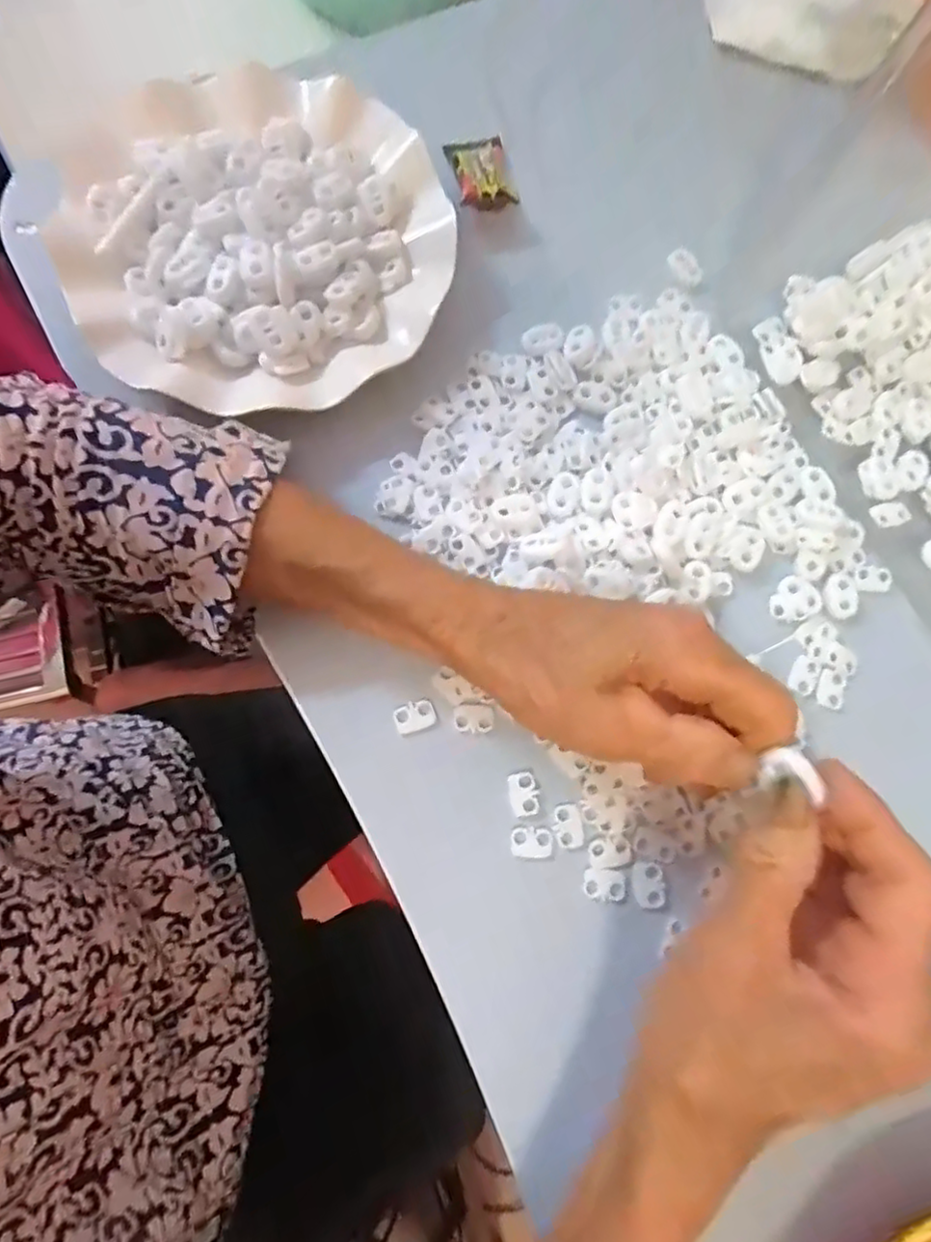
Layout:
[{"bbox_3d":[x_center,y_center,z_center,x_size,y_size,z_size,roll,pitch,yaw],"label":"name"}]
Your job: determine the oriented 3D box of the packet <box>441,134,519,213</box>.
[{"bbox_3d":[0.009,-0.238,0.352,0.030,0.013,0.054,-9,76,-4],"label":"packet"}]

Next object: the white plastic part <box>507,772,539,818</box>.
[{"bbox_3d":[0.025,0.076,0.289,0.012,0.004,0.018,-9,76,-4],"label":"white plastic part"}]

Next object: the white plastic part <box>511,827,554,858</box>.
[{"bbox_3d":[0.029,0.096,0.285,0.018,0.004,0.012,2,75,-1],"label":"white plastic part"}]

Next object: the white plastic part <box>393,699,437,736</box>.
[{"bbox_3d":[-0.023,0.043,0.295,0.018,0.004,0.013,-22,77,-7],"label":"white plastic part"}]

